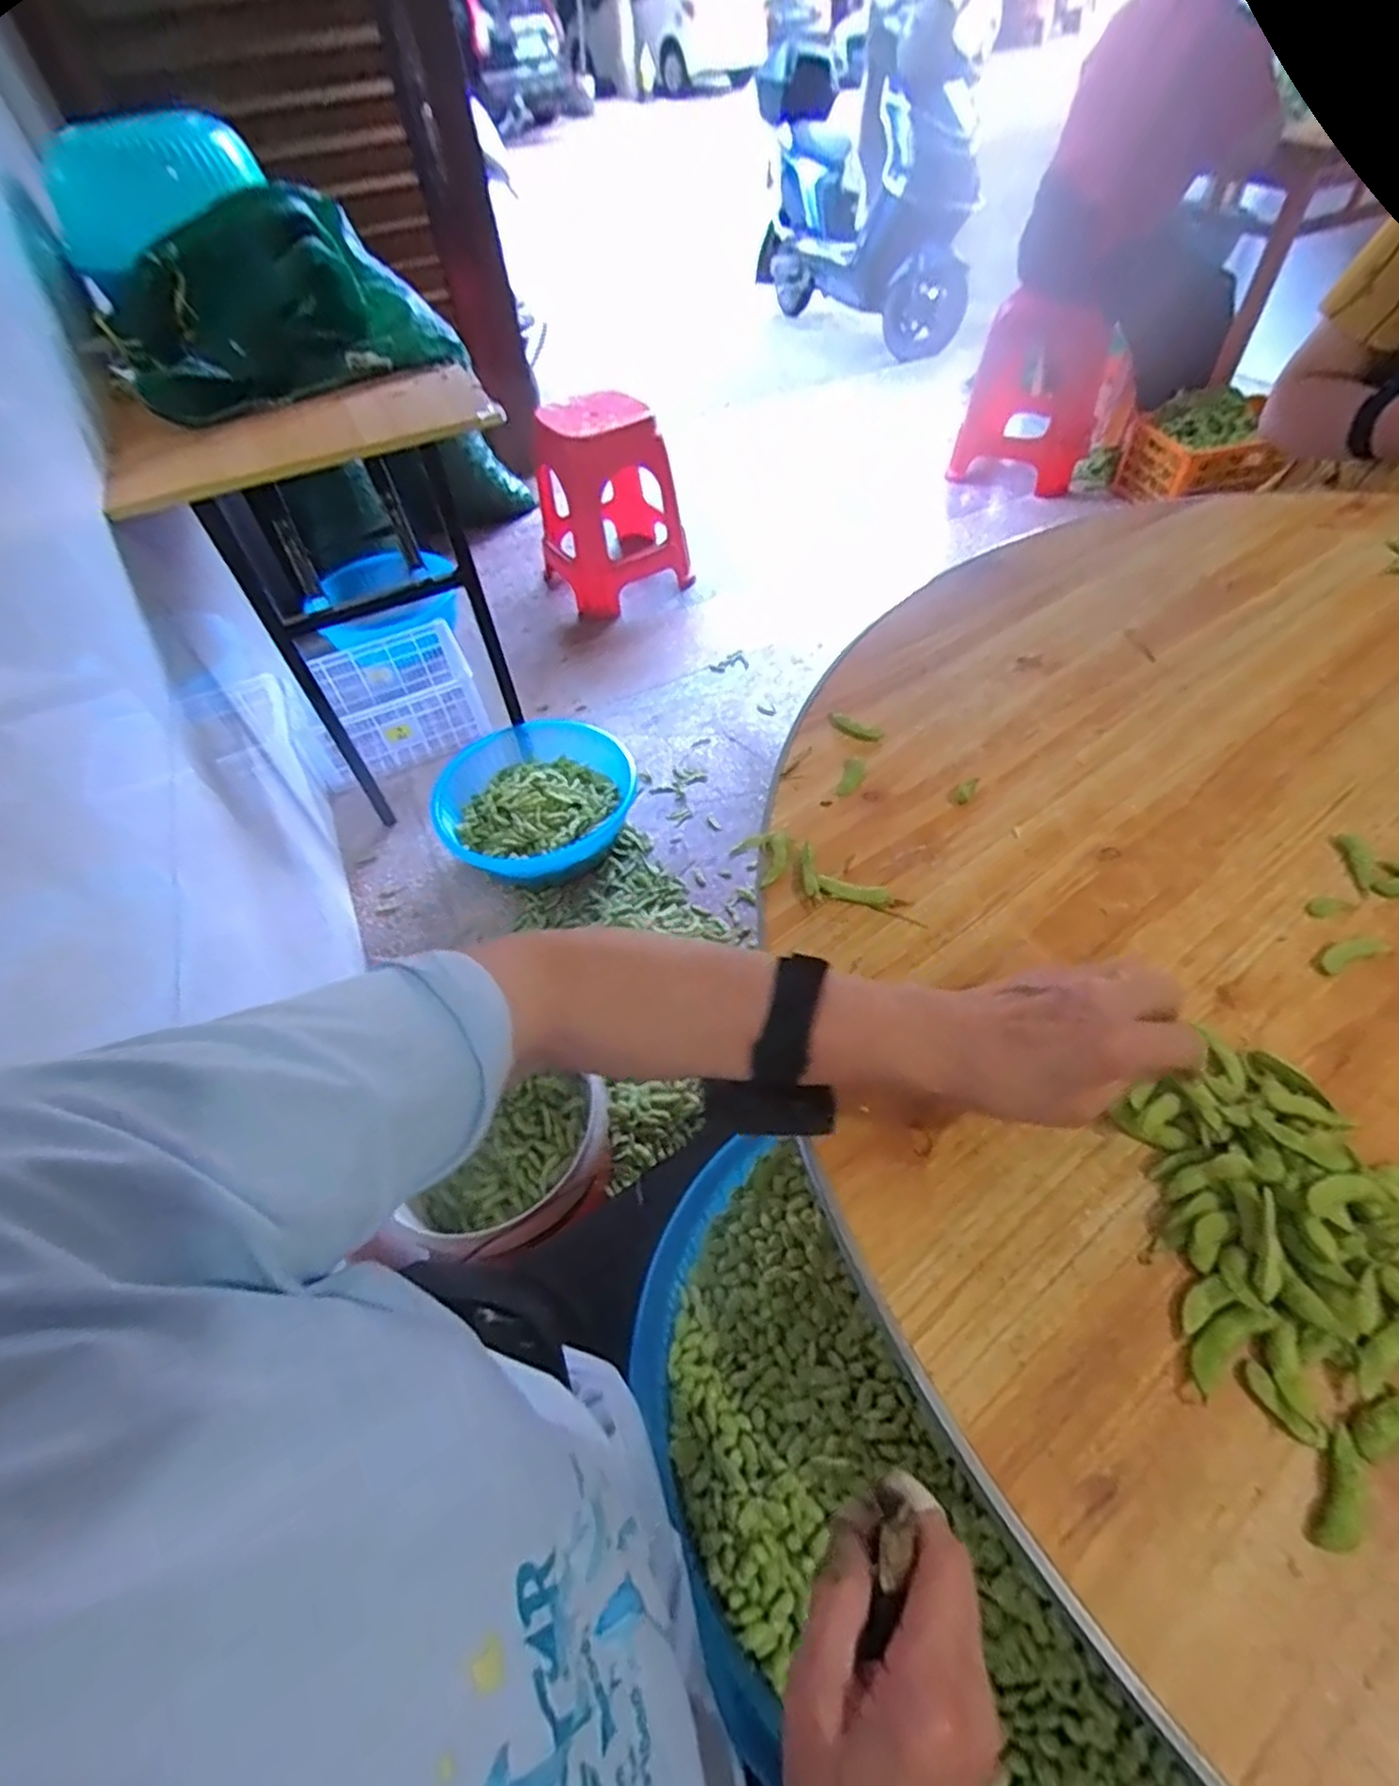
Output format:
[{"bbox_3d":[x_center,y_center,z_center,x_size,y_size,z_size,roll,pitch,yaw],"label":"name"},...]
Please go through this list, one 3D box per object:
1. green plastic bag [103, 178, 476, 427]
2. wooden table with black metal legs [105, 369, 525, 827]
[{"bbox_3d":[-0.750,-1.030,1.247,0.511,0.221,0.373,-28,56,-16],"label":"green plastic bag"},{"bbox_3d":[-0.628,-0.571,1.434,0.622,0.692,0.368,-13,53,-5],"label":"wooden table with black metal legs"}]

